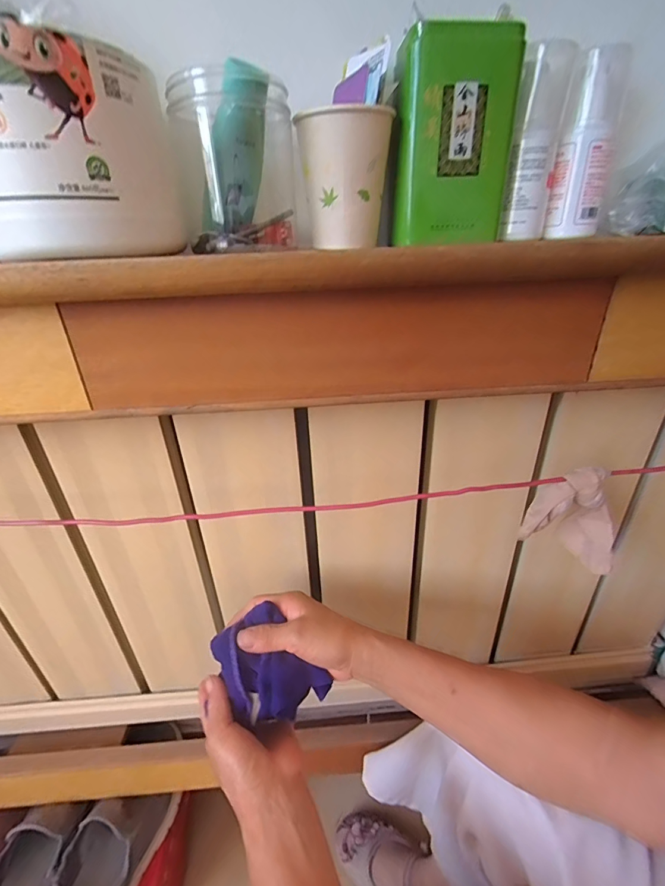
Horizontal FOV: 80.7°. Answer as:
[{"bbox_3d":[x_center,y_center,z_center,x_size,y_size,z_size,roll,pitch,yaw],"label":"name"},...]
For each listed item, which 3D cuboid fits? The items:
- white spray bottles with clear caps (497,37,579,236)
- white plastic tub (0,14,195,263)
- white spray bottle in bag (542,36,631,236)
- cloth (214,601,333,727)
[{"bbox_3d":[0.154,-0.223,0.296,0.033,0.117,0.032,9,29,20],"label":"white spray bottles with clear caps"},{"bbox_3d":[-0.162,-0.171,0.241,0.105,0.096,0.098,3,28,8],"label":"white plastic tub"},{"bbox_3d":[0.199,-0.227,0.305,0.038,0.114,0.032,14,31,27],"label":"white spray bottle in bag"},{"bbox_3d":[-0.058,0.200,0.355,0.074,0.057,0.081,-21,33,-32],"label":"cloth"}]

